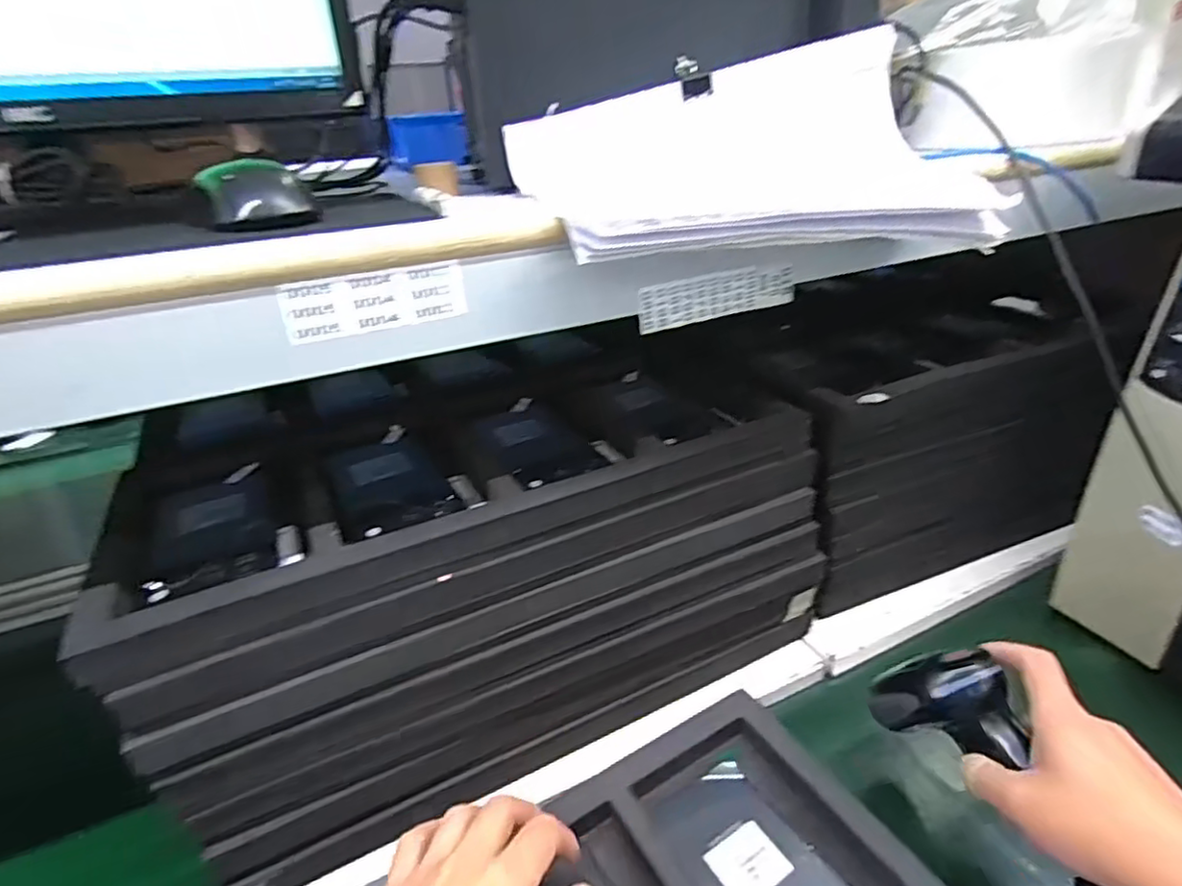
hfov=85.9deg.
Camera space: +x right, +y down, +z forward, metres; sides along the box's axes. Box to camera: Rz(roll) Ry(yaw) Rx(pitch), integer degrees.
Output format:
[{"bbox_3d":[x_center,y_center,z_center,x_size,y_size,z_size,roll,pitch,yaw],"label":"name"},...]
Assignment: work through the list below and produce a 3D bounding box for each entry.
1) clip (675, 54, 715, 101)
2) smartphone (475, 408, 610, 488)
[{"bbox_3d":[0.076,-0.271,0.469,0.025,0.028,0.022,-3,28,2],"label":"clip"},{"bbox_3d":[-0.046,-0.002,0.512,0.072,0.007,0.133,-17,31,-24],"label":"smartphone"}]

